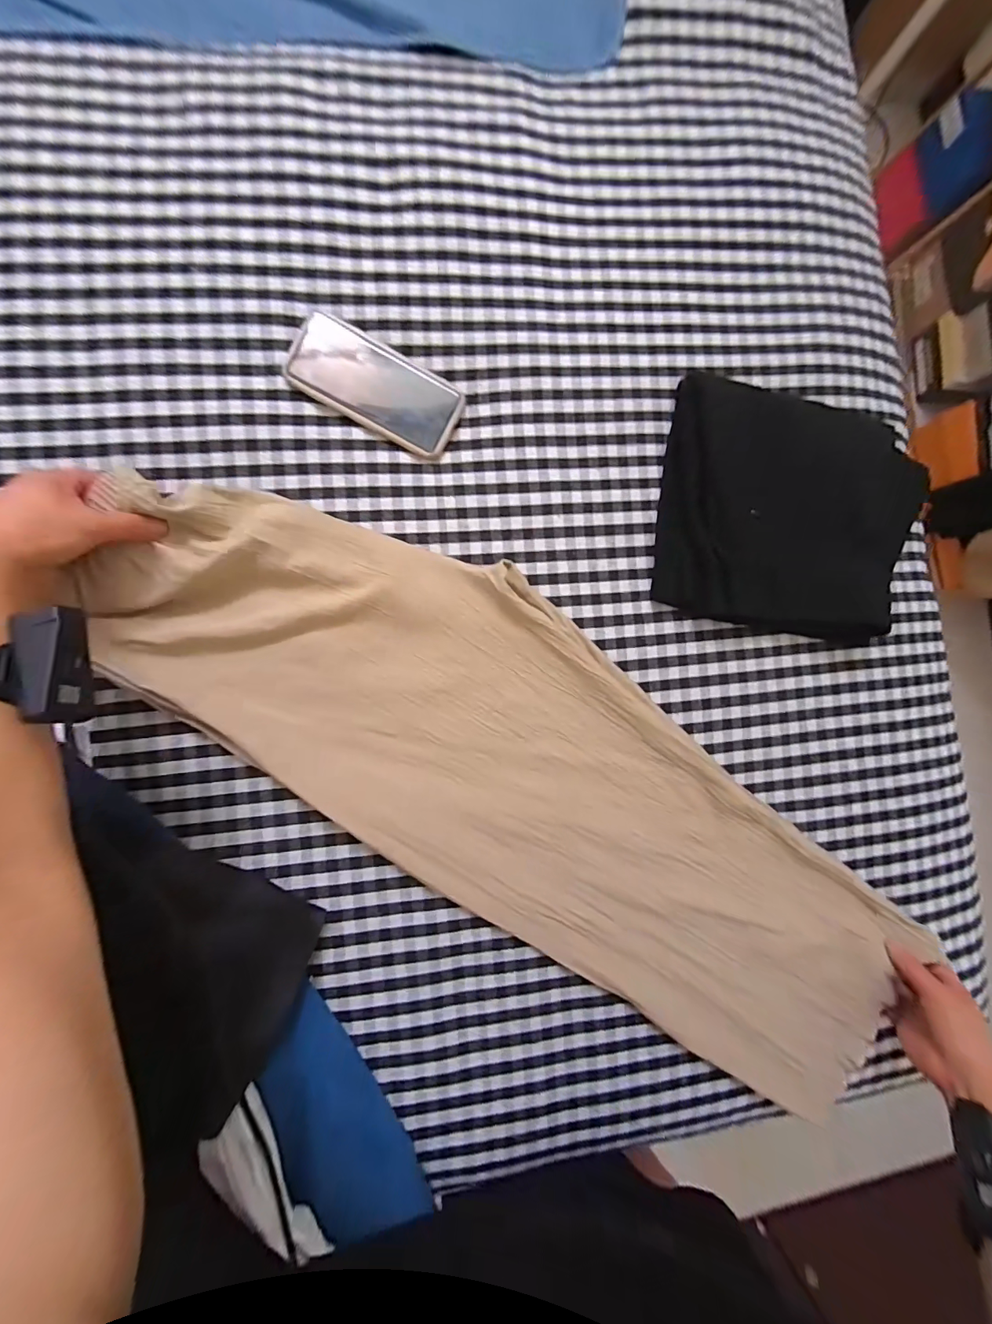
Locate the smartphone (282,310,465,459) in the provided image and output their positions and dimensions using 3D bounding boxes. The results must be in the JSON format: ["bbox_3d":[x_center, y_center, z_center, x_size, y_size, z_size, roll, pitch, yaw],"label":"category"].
[{"bbox_3d":[-0.122,-0.282,0.448,0.174,0.010,0.080,26,83,-7],"label":"smartphone"}]

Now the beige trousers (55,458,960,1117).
[{"bbox_3d":[0.044,0.118,0.437,0.864,0.042,0.274,36,84,-6],"label":"beige trousers"}]

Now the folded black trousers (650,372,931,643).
[{"bbox_3d":[0.314,-0.160,0.468,0.273,0.050,0.246,8,86,-9],"label":"folded black trousers"}]

